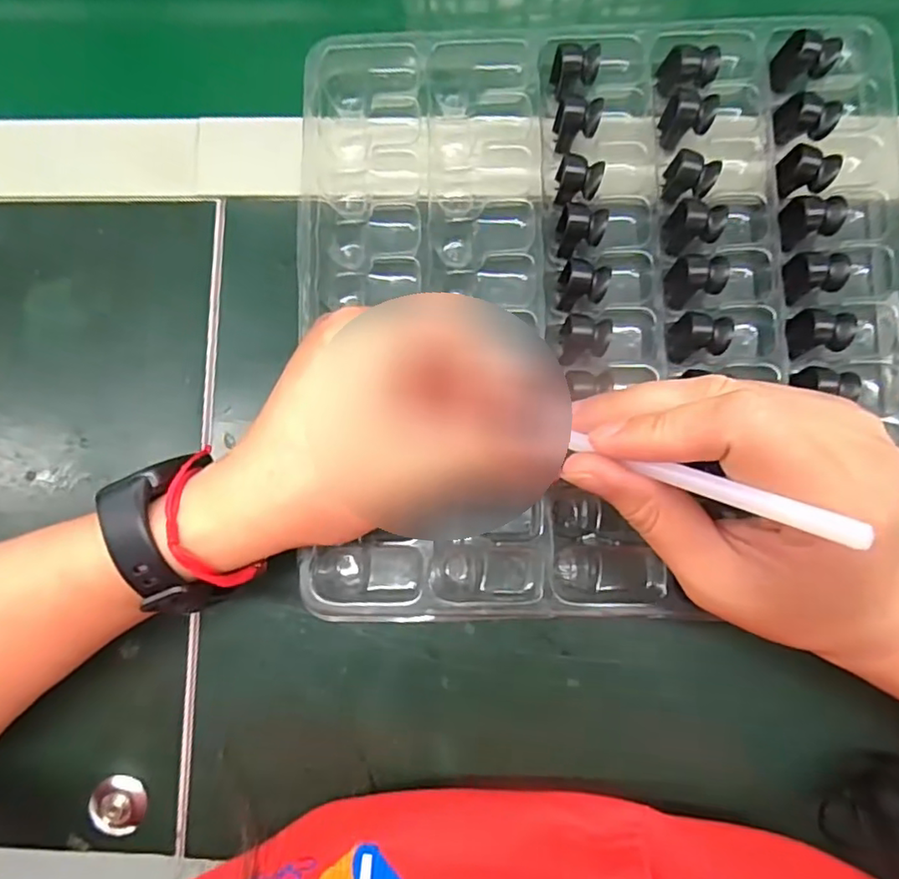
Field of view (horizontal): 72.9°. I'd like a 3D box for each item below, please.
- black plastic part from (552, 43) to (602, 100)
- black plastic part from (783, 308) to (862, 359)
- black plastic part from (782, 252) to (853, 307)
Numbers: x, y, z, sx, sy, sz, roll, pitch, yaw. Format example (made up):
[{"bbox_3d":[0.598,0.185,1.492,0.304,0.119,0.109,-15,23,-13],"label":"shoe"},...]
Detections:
[{"bbox_3d":[0.055,-0.162,0.270,0.019,0.018,0.016,7,83,4],"label":"black plastic part"},{"bbox_3d":[0.153,-0.045,0.253,0.025,0.013,0.019,-9,83,2],"label":"black plastic part"},{"bbox_3d":[0.154,-0.071,0.256,0.021,0.016,0.020,-13,82,1],"label":"black plastic part"}]

